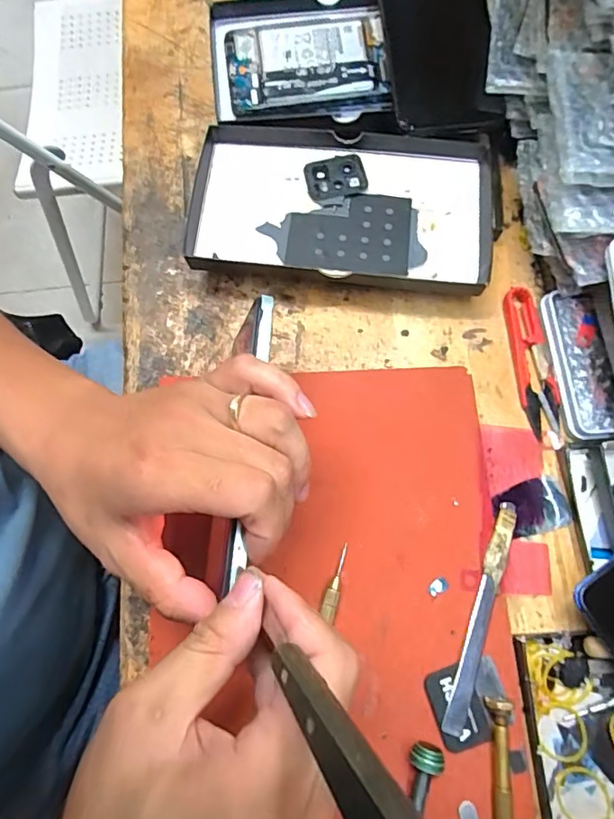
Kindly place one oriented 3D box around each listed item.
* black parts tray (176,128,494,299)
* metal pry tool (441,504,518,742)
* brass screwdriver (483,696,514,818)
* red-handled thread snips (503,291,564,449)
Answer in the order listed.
[{"bbox_3d":[0.023,-0.136,0.361,0.205,0.031,0.112,5,74,3],"label":"black parts tray"},{"bbox_3d":[0.099,0.116,0.295,0.012,0.004,0.127,19,75,7],"label":"metal pry tool"},{"bbox_3d":[0.100,0.198,0.265,0.011,0.013,0.091,2,73,2],"label":"brass screwdriver"},{"bbox_3d":[0.148,-0.029,0.341,0.022,0.007,0.108,-6,73,0],"label":"red-handled thread snips"}]

